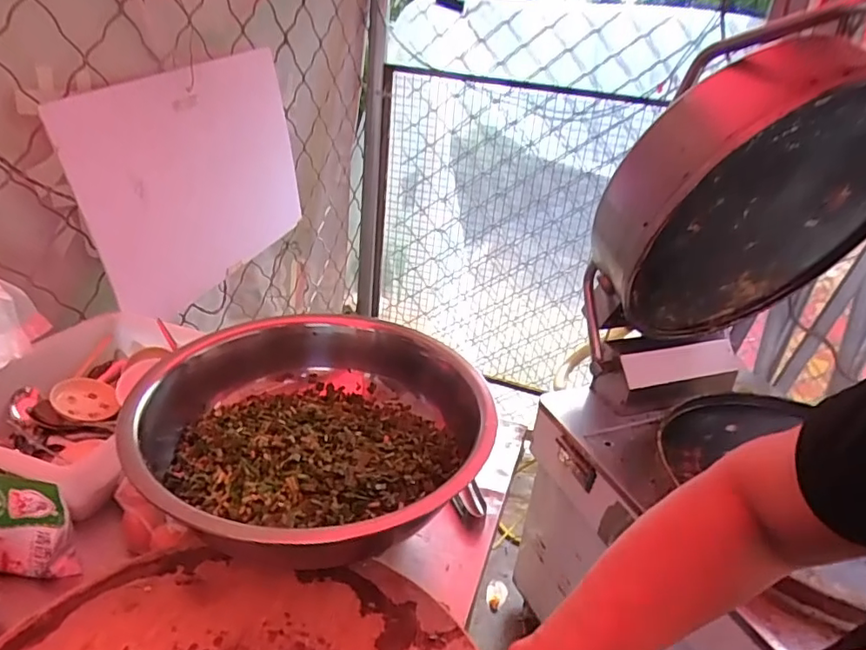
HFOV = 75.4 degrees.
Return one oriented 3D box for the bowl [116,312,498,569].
[{"bbox_3d":[-0.135,0.123,0.668,0.368,0.106,0.385,4,27,-2],"label":"bowl"}]

